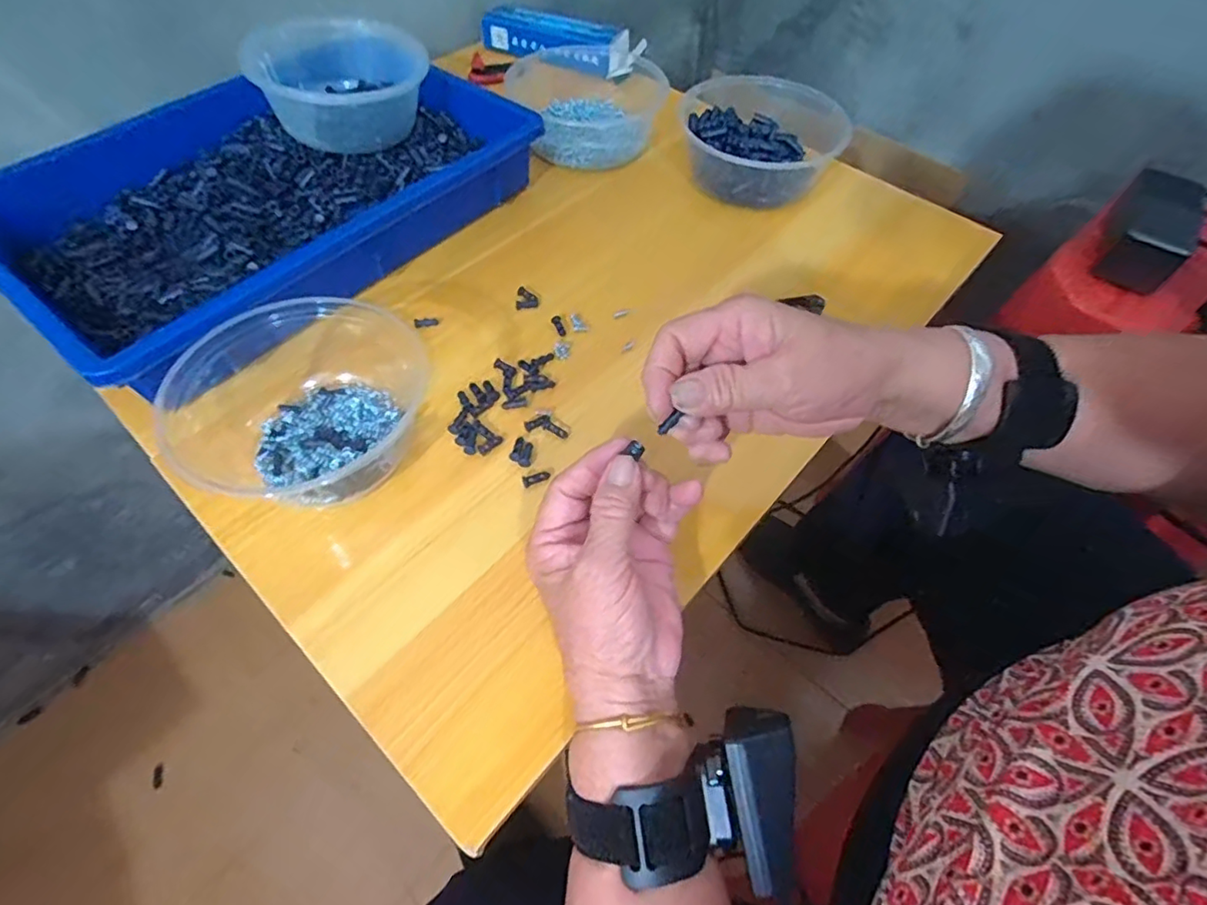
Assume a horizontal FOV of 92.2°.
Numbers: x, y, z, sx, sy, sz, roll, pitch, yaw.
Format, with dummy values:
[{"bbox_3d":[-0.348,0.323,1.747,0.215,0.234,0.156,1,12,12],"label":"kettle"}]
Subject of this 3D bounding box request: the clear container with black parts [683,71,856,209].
[{"bbox_3d":[0.127,-0.261,0.506,0.118,0.048,0.125,28,60,15],"label":"clear container with black parts"}]

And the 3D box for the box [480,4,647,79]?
[{"bbox_3d":[-0.051,-0.453,0.637,0.178,0.035,0.051,14,57,6],"label":"box"}]

